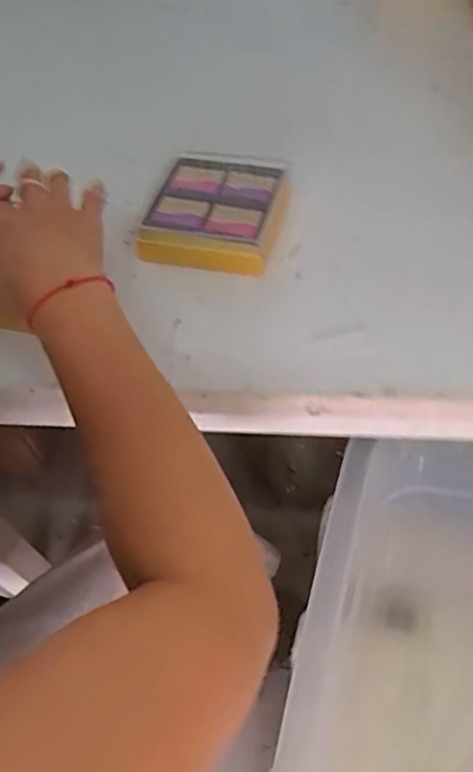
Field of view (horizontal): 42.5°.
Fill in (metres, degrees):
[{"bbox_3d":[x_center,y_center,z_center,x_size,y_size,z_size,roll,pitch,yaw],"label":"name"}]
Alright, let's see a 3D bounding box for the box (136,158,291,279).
[{"bbox_3d":[-0.015,-0.136,0.488,0.101,0.033,0.097,12,55,15],"label":"box"}]

